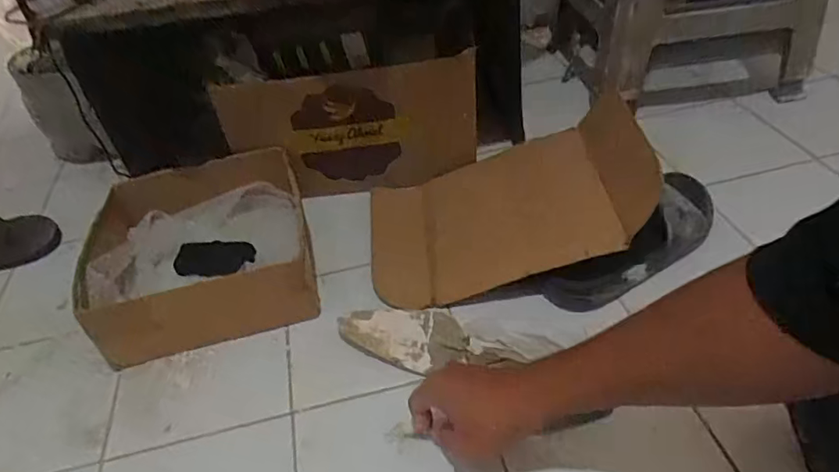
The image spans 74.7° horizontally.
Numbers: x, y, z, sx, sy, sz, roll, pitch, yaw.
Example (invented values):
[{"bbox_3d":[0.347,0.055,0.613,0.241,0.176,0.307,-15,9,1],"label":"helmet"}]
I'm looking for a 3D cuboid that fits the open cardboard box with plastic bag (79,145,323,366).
[{"bbox_3d":[-0.293,0.021,0.727,0.283,0.101,0.267,-13,42,-7],"label":"open cardboard box with plastic bag"}]

